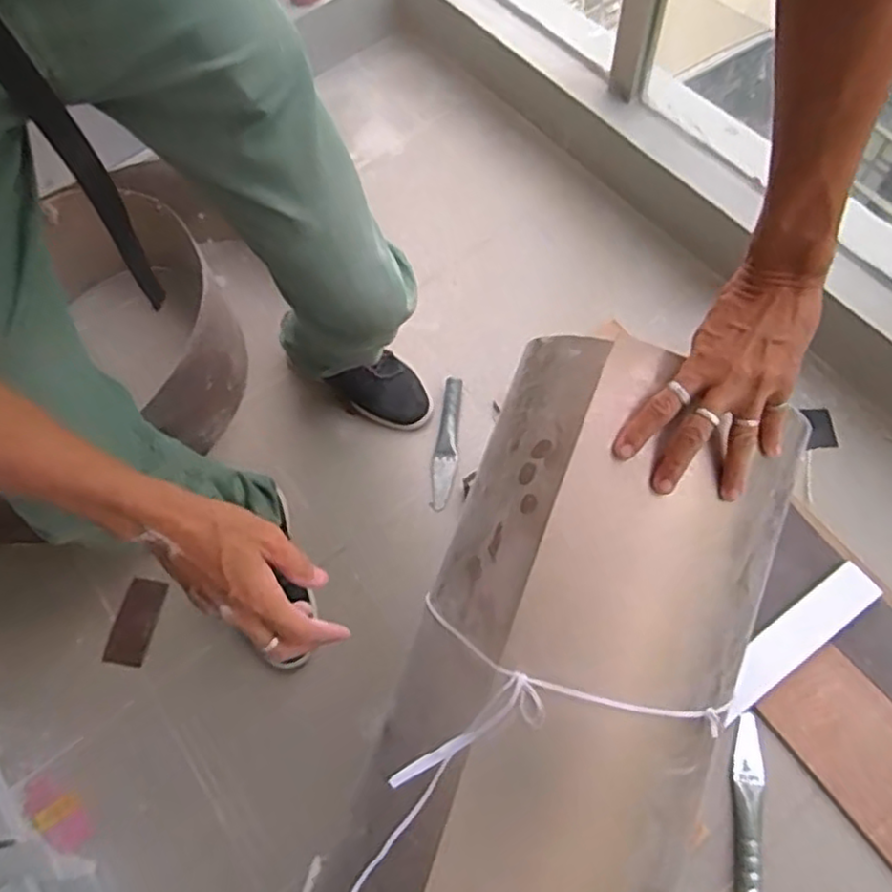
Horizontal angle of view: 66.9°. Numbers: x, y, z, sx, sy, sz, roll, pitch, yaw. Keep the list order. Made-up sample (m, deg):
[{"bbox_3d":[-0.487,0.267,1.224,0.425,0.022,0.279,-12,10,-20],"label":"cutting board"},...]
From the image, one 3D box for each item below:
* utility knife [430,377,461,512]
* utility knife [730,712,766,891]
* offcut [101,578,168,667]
[{"bbox_3d":[0.001,-0.008,1.004,0.033,0.009,0.210,3,65,4],"label":"utility knife"},{"bbox_3d":[0.356,0.422,0.797,0.033,0.023,0.199,11,66,8],"label":"utility knife"},{"bbox_3d":[-0.425,0.239,0.923,0.060,0.010,0.112,9,66,7],"label":"offcut"}]

